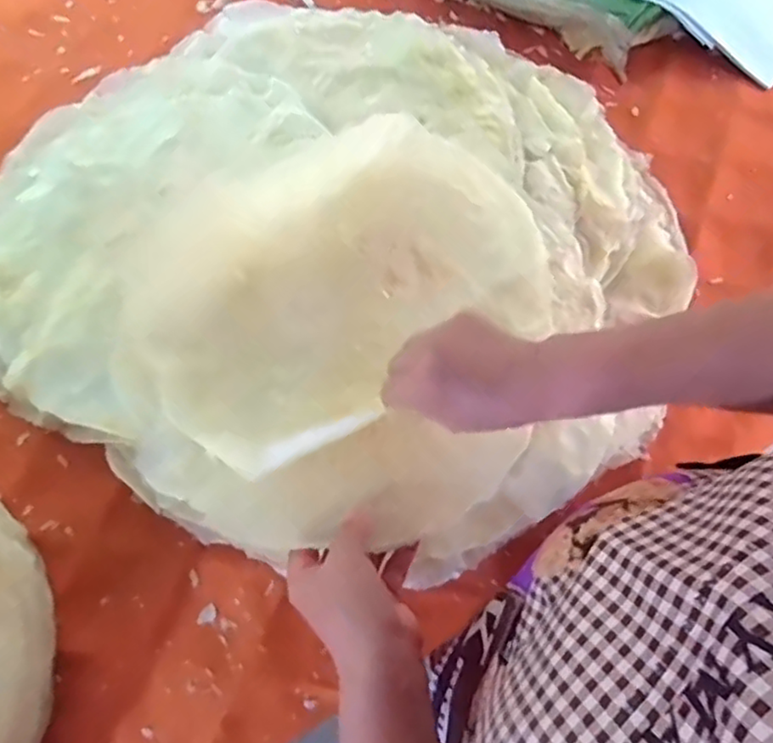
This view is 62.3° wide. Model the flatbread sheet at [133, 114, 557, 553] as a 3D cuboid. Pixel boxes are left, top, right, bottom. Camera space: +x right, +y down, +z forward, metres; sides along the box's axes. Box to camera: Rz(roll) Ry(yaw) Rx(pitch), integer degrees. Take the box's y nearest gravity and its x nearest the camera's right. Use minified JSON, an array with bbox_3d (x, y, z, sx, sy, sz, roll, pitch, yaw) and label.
[{"bbox_3d":[-0.011,-0.051,0.559,0.352,0.031,0.338,-41,74,-16],"label":"flatbread sheet"}]

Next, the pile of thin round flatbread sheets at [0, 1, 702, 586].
[{"bbox_3d":[-0.053,-0.136,0.614,0.625,0.075,0.564,31,71,11],"label":"pile of thin round flatbread sheets"}]

